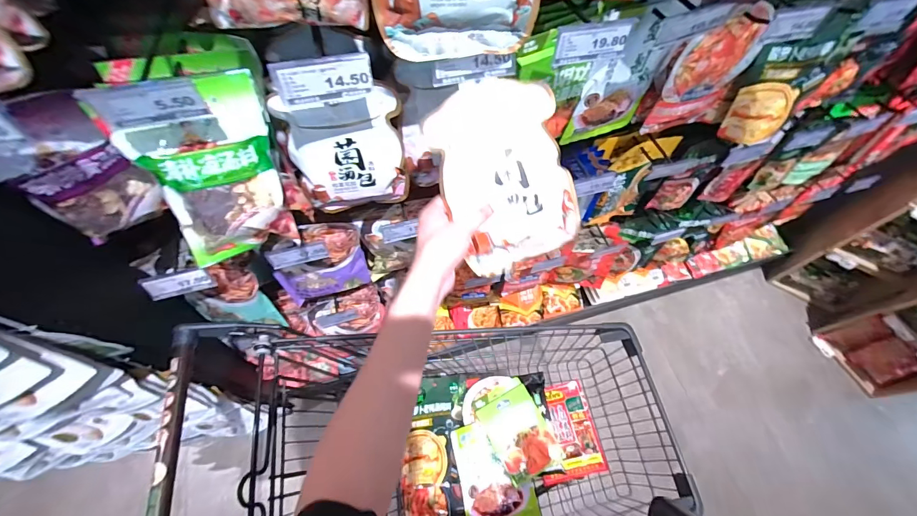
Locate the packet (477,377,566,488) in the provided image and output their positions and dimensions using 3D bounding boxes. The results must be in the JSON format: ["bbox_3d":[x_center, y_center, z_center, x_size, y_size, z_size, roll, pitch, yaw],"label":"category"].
[{"bbox_3d":[0.147,0.423,0.944,0.139,0.049,0.200,-23,65,-15],"label":"packet"}]

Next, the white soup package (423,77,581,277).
[{"bbox_3d":[0.061,-0.101,0.479,0.157,0.024,0.222,-18,102,-4],"label":"white soup package"}]

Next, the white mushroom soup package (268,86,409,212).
[{"bbox_3d":[-0.156,-0.144,0.561,0.152,0.192,0.047,-16,64,-12],"label":"white mushroom soup package"}]

